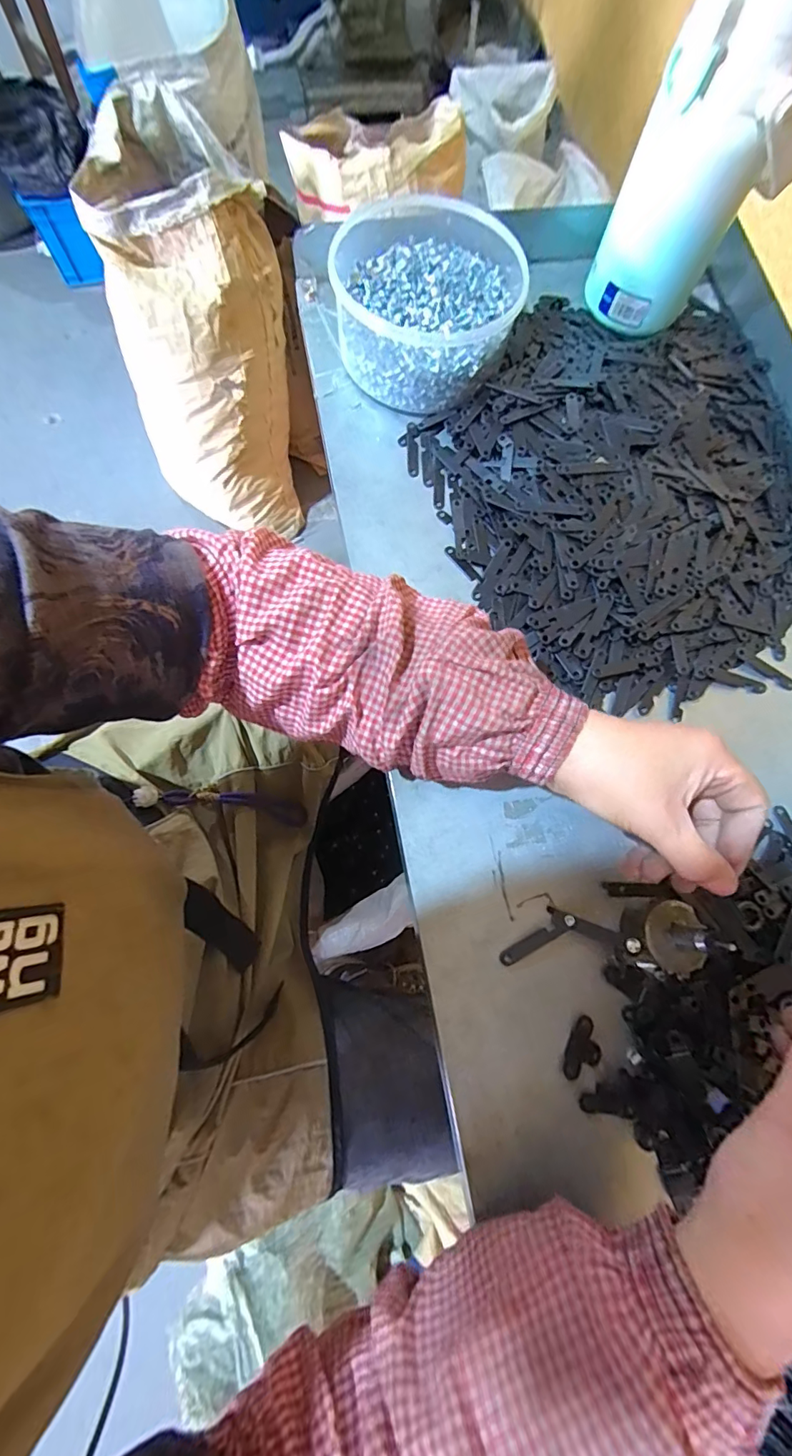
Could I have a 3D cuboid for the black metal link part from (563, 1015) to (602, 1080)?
[{"bbox_3d":[0.110,0.189,0.282,0.018,0.004,0.034,22,75,3],"label":"black metal link part"}]

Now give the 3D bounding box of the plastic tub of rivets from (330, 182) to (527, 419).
[{"bbox_3d":[0.025,-0.355,0.401,0.153,0.062,0.172,-7,74,-5],"label":"plastic tub of rivets"}]

